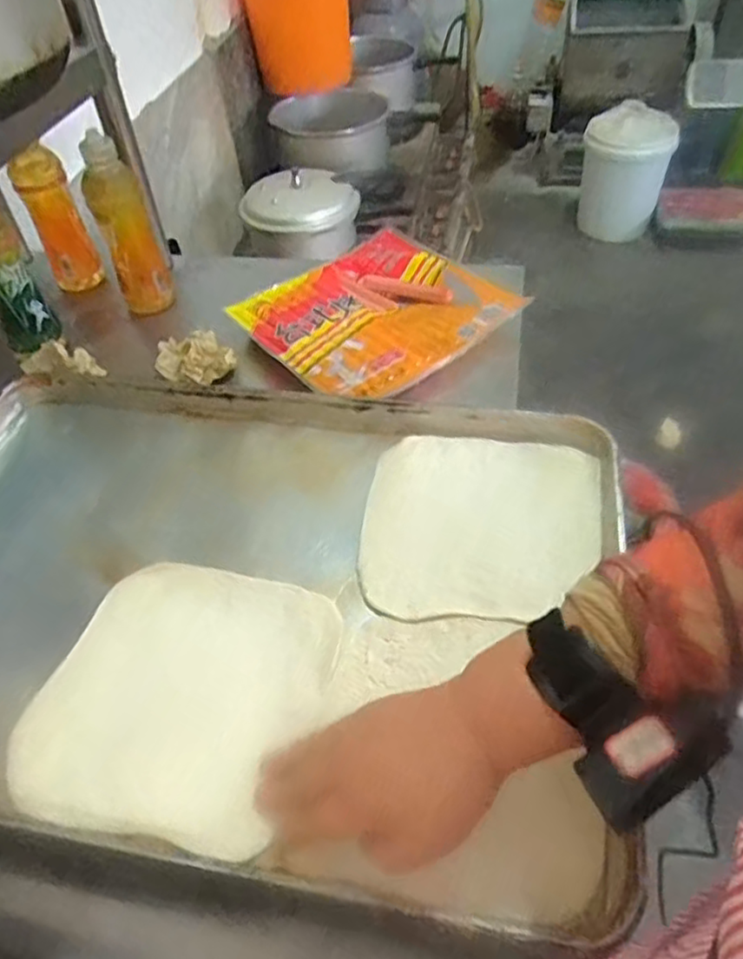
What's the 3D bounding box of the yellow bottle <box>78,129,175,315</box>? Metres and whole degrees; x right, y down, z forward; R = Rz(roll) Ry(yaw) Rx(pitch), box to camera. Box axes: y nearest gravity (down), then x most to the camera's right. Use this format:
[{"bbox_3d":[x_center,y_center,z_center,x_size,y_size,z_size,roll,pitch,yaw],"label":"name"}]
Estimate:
[{"bbox_3d":[-0.322,-0.329,0.882,0.066,0.230,0.071,-16,48,-9],"label":"yellow bottle"}]

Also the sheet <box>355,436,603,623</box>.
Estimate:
[{"bbox_3d":[0.092,0.033,0.559,0.194,0.008,0.184,1,48,6],"label":"sheet"}]

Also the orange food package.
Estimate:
[{"bbox_3d":[-0.002,-0.211,0.850,0.282,0.036,0.273,-30,52,-20],"label":"orange food package"}]

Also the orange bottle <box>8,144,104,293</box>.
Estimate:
[{"bbox_3d":[-0.432,-0.349,0.932,0.067,0.192,0.056,-27,51,-18],"label":"orange bottle"}]

